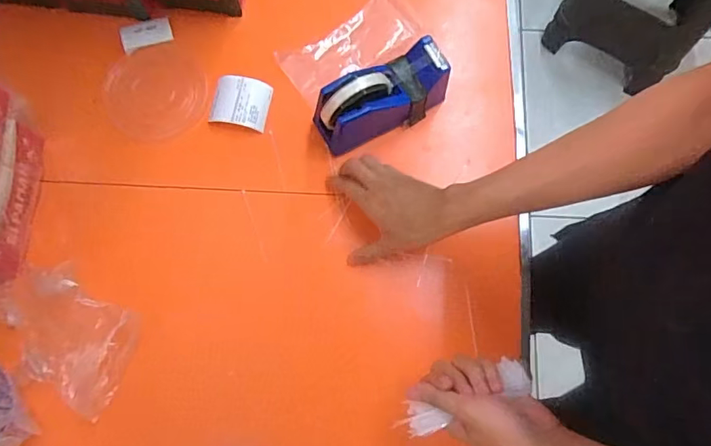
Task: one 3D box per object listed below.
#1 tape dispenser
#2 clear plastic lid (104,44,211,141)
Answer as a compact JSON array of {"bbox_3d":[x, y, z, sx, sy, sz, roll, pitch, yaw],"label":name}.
[{"bbox_3d":[0.032,-0.151,0.584,0.159,0.100,0.058,-32,79,-8],"label":"tape dispenser"},{"bbox_3d":[-0.248,-0.166,0.624,0.120,0.014,0.122,0,77,-1],"label":"clear plastic lid"}]

